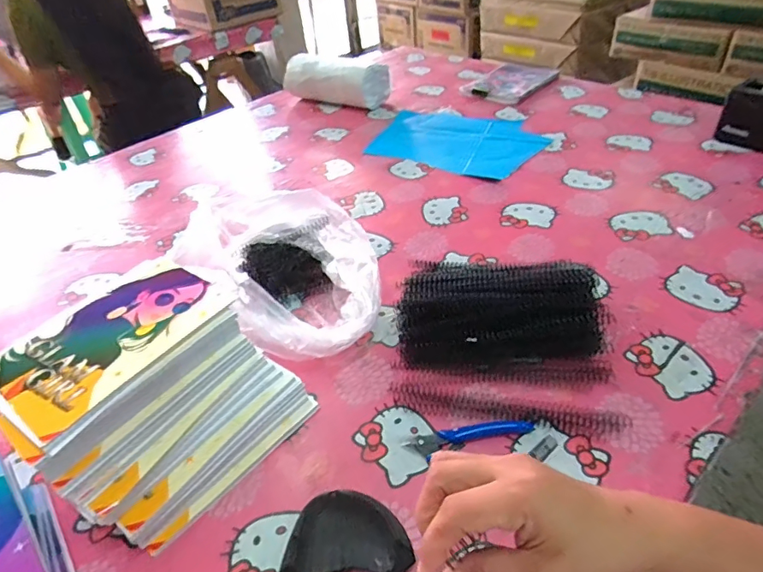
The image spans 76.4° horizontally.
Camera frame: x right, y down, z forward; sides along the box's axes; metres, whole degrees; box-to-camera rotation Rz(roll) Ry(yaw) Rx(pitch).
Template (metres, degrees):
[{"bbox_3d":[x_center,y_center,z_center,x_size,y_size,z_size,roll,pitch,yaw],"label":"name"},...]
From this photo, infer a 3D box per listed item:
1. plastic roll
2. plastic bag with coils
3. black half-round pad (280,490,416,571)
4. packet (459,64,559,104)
[{"bbox_3d":[-0.118,-0.516,1.201,0.286,0.107,0.105,21,48,28],"label":"plastic roll"},{"bbox_3d":[-0.125,-0.018,0.640,0.191,0.103,0.316,-29,47,-23],"label":"plastic bag with coils"},{"bbox_3d":[-0.029,0.212,0.412,0.101,0.024,0.064,-6,42,0],"label":"black half-round pad"},{"bbox_3d":[0.325,-0.508,1.197,0.153,0.014,0.249,29,53,35],"label":"packet"}]

